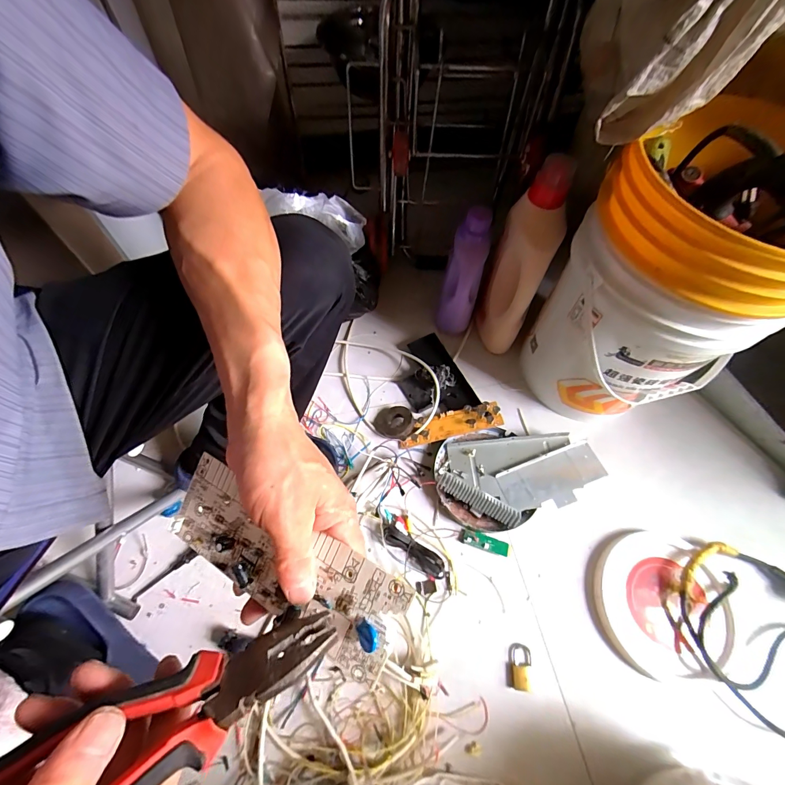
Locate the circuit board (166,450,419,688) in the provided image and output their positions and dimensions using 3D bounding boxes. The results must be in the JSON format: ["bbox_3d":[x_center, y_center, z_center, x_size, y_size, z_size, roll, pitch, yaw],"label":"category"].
[{"bbox_3d":[-0.082,0.115,0.259,0.189,0.009,0.067,24,90,20],"label":"circuit board"}]

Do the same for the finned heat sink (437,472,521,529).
[{"bbox_3d":[0.156,0.197,0.683,0.151,0.033,0.037,27,64,11],"label":"finned heat sink"}]

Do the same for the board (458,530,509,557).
[{"bbox_3d":[0.164,0.269,0.670,0.088,0.007,0.025,17,63,6],"label":"board"}]

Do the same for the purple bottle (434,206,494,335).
[{"bbox_3d":[0.146,-0.239,0.789,0.073,0.262,0.108,12,63,4],"label":"purple bottle"}]

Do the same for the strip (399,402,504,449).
[{"bbox_3d":[0.112,0.064,0.748,0.203,0.015,0.057,-17,64,3],"label":"strip"}]

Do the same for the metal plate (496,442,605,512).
[{"bbox_3d":[0.296,0.163,0.698,0.187,0.015,0.094,-19,64,-1],"label":"metal plate"}]

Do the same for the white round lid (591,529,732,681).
[{"bbox_3d":[0.447,0.348,0.623,0.202,0.039,0.211,1,62,-2],"label":"white round lid"}]

